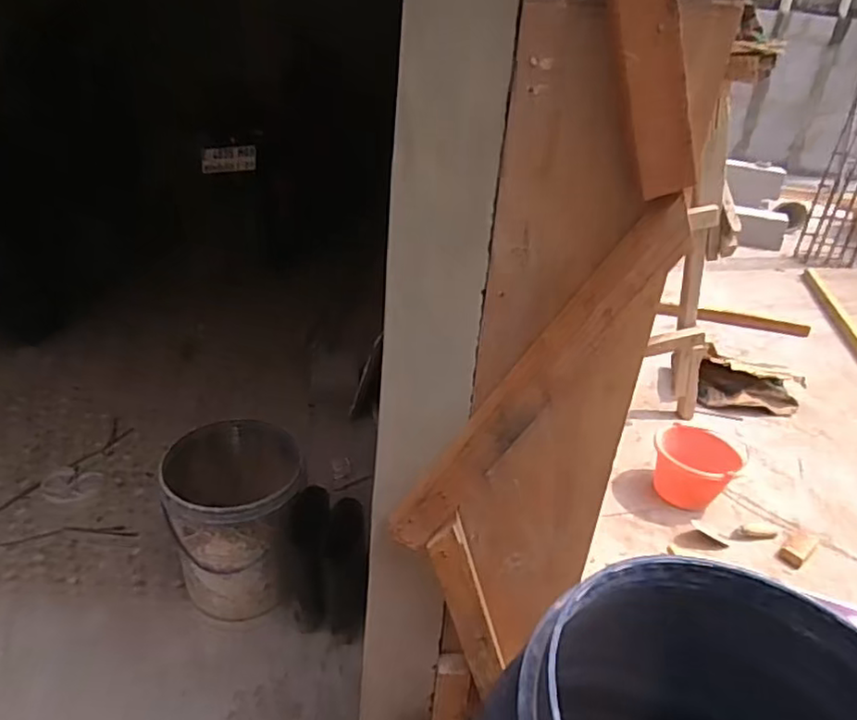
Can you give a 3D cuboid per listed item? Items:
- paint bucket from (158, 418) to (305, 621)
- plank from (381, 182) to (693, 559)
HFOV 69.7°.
[{"bbox_3d":[-0.449,0.382,1.454,0.292,0.353,0.300,-6,31,-17],"label":"paint bucket"},{"bbox_3d":[0.120,0.048,0.759,0.057,0.550,0.030,29,24,-17],"label":"plank"}]

